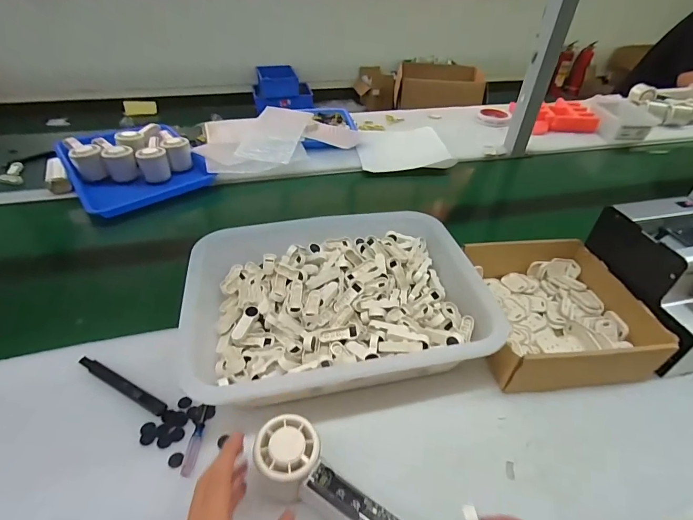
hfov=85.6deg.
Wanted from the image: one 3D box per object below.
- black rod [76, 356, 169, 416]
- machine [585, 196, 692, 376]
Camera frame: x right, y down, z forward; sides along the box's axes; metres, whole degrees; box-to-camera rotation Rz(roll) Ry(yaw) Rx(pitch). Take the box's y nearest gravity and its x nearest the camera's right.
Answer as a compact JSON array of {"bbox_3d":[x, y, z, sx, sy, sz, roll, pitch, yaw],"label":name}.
[{"bbox_3d":[-0.259,0.143,0.430,0.135,0.010,0.014,19,43,20],"label":"black rod"},{"bbox_3d":[0.423,0.028,0.487,0.136,0.139,0.181,-8,41,-11],"label":"machine"}]

